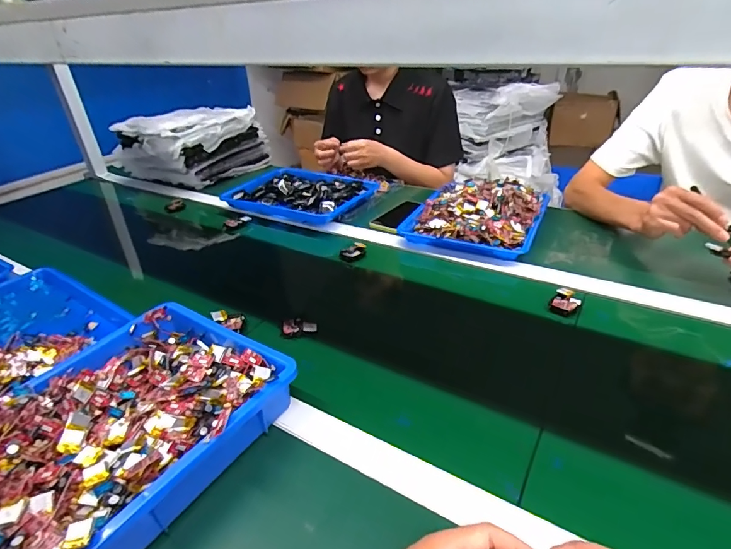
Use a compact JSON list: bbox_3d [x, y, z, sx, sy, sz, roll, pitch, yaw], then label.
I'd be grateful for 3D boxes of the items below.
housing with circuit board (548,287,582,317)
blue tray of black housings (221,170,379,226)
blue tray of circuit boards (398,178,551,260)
[{"bbox_3d":[0.304,0.042,0.645,0.040,0.020,0.048,21,40,35],"label":"housing with circuit board"},{"bbox_3d":[-0.148,-0.194,1.010,0.299,0.037,0.214,12,35,24],"label":"blue tray of black housings"},{"bbox_3d":[0.230,-0.130,0.878,0.247,0.063,0.272,14,36,26],"label":"blue tray of circuit boards"}]

